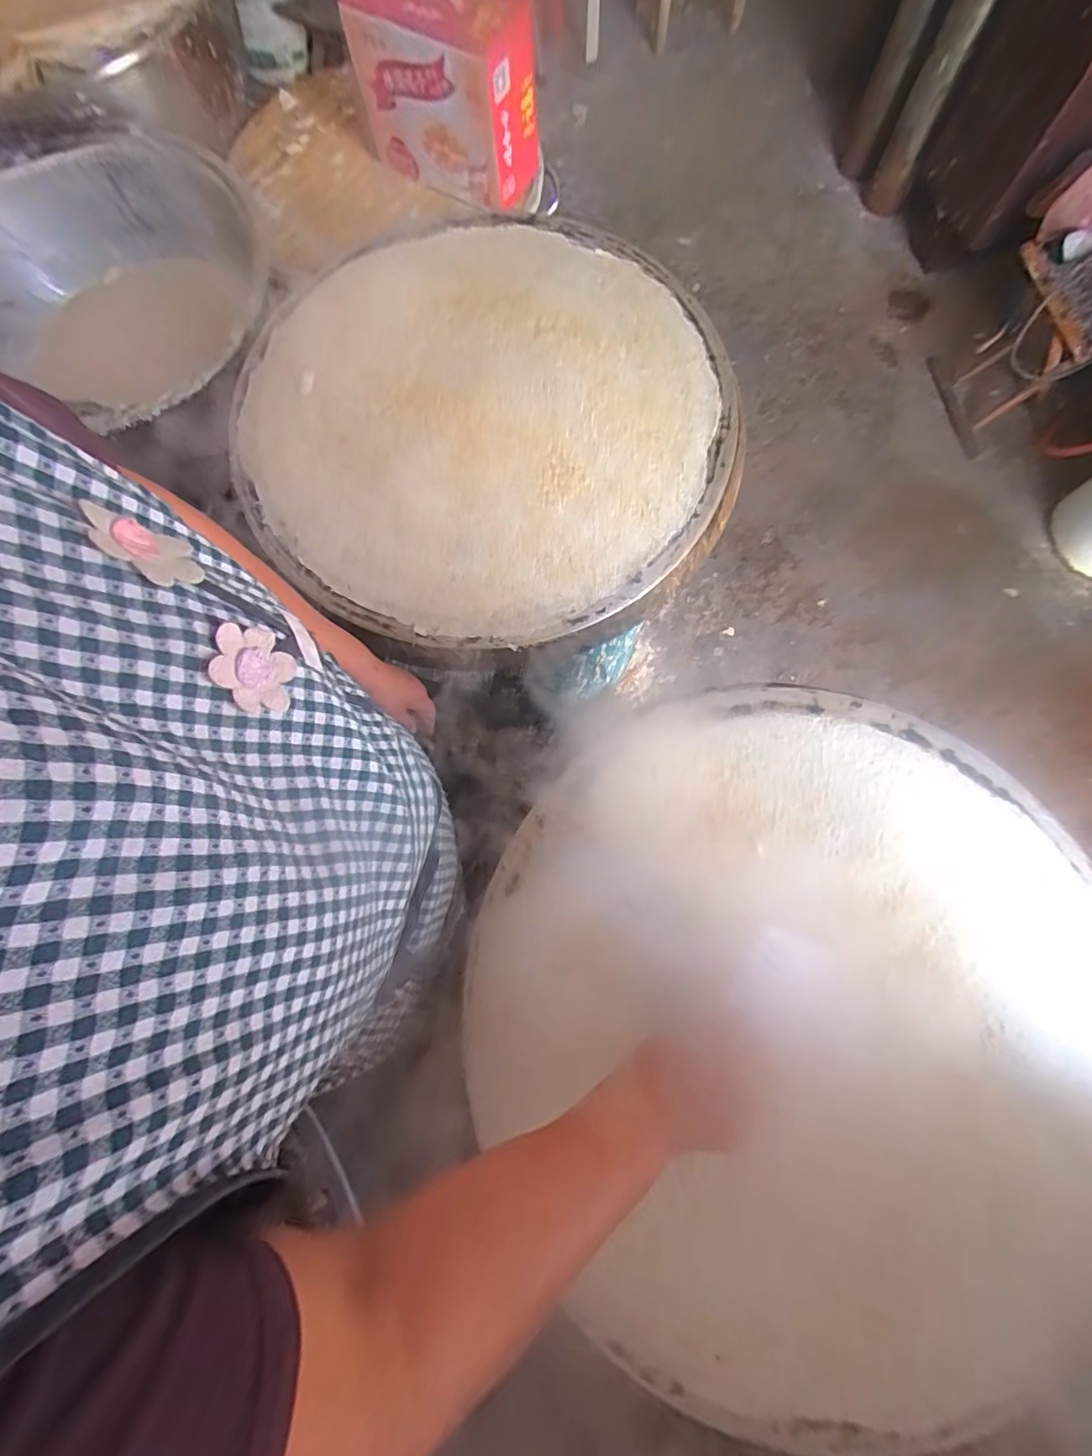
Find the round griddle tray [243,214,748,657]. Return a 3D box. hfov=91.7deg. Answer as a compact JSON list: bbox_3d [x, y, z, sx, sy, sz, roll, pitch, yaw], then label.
[{"bbox_3d":[-0.070,-0.381,0.649,0.592,0.043,0.559,0,78,2],"label":"round griddle tray"}]

